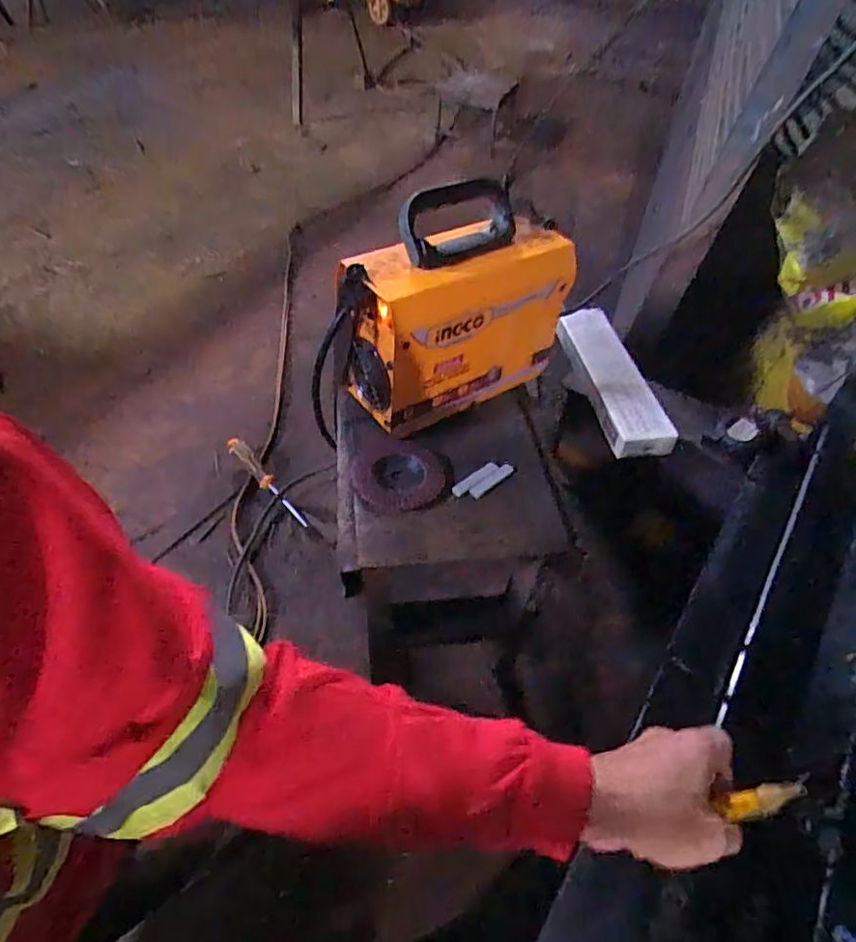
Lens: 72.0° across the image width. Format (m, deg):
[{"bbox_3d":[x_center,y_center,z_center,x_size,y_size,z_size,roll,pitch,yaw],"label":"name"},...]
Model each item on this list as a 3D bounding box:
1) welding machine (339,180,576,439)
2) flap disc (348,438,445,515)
[{"bbox_3d":[0.033,-0.180,0.666,0.244,0.211,0.103,-26,54,-23],"label":"welding machine"},{"bbox_3d":[-0.033,0.002,0.642,0.098,0.008,0.099,1,48,-1],"label":"flap disc"}]

